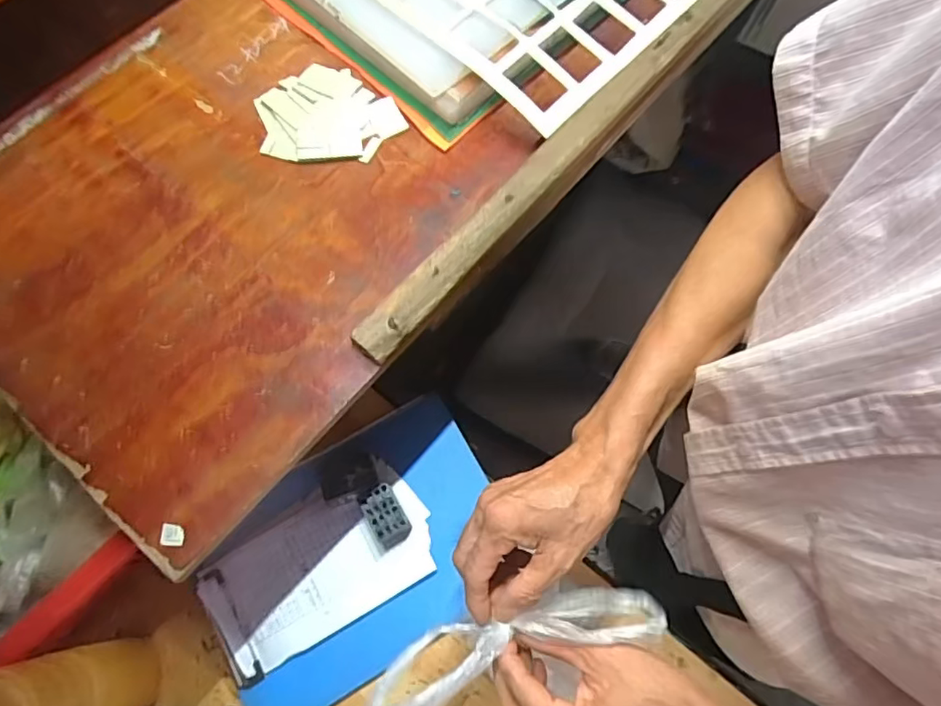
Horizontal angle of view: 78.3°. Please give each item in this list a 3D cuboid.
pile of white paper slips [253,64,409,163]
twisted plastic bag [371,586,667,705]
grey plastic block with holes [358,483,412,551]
[{"bbox_3d":[-0.134,-0.231,0.554,0.133,0.010,0.110,-4,71,-2],"label":"pile of white paper slips"},{"bbox_3d":[0.029,0.200,0.392,0.202,0.054,0.049,-19,72,-3],"label":"twisted plastic bag"},{"bbox_3d":[-0.087,0.169,0.601,0.035,0.023,0.059,-29,74,-10],"label":"grey plastic block with holes"}]

